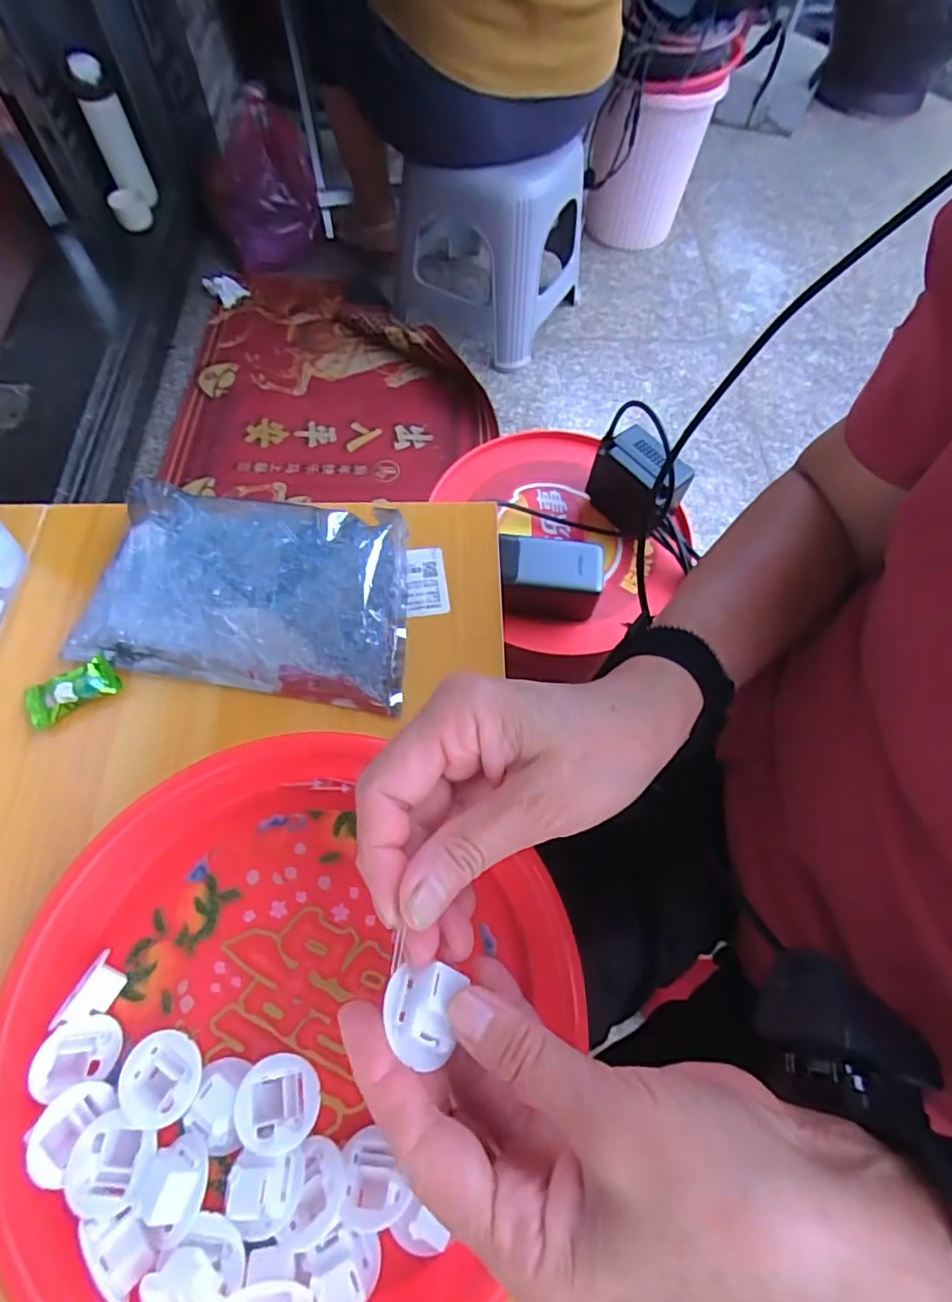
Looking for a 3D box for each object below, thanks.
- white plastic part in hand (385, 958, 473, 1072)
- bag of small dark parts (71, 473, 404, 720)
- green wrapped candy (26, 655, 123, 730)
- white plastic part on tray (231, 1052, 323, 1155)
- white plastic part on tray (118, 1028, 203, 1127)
[{"bbox_3d":[-0.018,0.119,0.196,0.025,0.011,0.030,11,65,4],"label":"white plastic part in hand"},{"bbox_3d":[-0.131,-0.037,0.346,0.185,0.032,0.112,9,65,3],"label":"bag of small dark parts"},{"bbox_3d":[-0.223,0.021,0.328,0.047,0.012,0.023,-27,68,-13],"label":"green wrapped candy"},{"bbox_3d":[-0.082,0.185,0.246,0.032,0.011,0.032,0,65,-1],"label":"white plastic part on tray"},{"bbox_3d":[-0.131,0.178,0.250,0.032,0.008,0.033,0,65,-1],"label":"white plastic part on tray"}]

